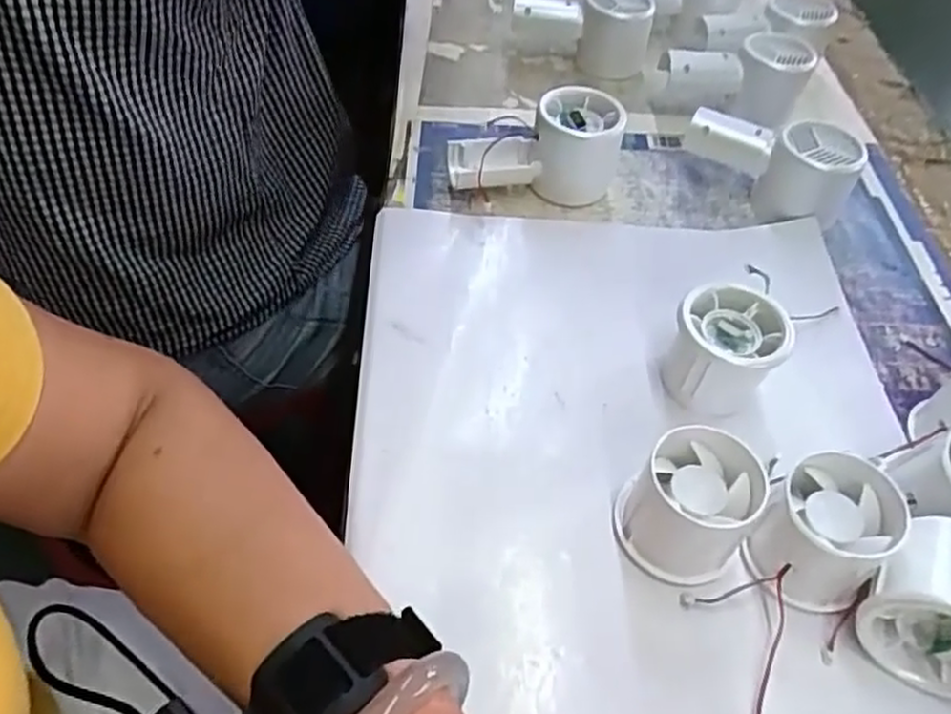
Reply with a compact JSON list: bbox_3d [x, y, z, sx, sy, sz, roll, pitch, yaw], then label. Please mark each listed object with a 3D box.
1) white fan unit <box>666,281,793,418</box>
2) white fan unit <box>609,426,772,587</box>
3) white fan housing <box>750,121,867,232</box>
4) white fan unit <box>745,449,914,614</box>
[{"bbox_3d":[0.130,-0.002,0.391,0.054,0.050,0.059,3,51,-3],"label":"white fan unit"},{"bbox_3d":[0.097,0.067,0.333,0.055,0.050,0.053,3,51,-3],"label":"white fan unit"},{"bbox_3d":[0.222,-0.119,0.493,0.055,0.055,0.052,27,53,16],"label":"white fan housing"},{"bbox_3d":[0.155,0.078,0.326,0.056,0.049,0.051,3,51,-3],"label":"white fan unit"}]

